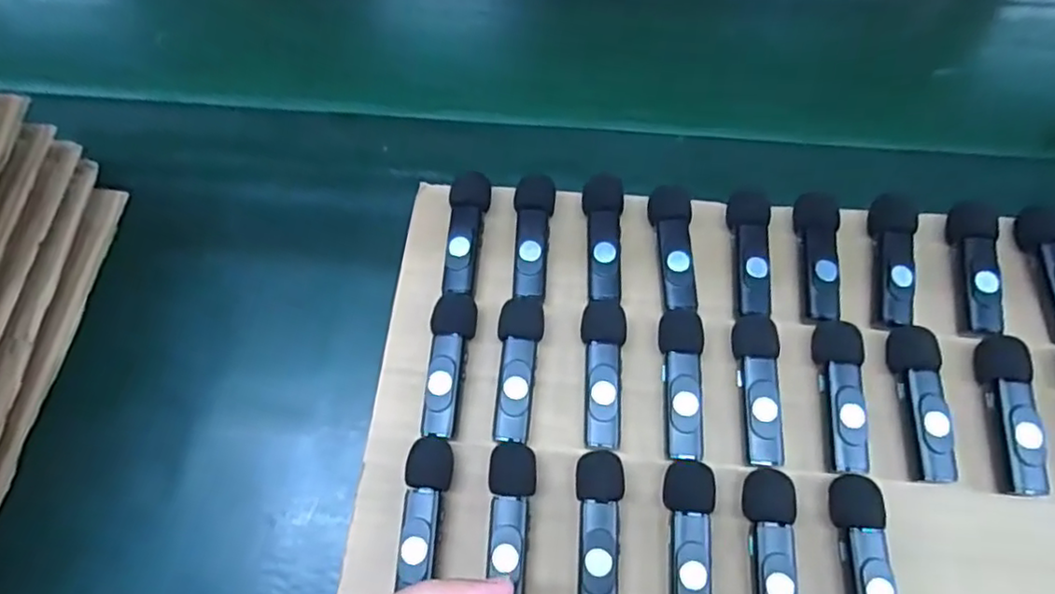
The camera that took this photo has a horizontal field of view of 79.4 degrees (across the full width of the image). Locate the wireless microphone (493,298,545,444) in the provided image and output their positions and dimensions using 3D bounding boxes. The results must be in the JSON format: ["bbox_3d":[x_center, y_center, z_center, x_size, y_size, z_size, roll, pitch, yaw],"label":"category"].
[{"bbox_3d":[-0.005,0.031,0.278,0.019,0.010,0.062,5,65,5],"label":"wireless microphone"}]

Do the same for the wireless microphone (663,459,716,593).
[{"bbox_3d":[0.063,0.098,0.250,0.019,0.013,0.064,6,65,5],"label":"wireless microphone"}]

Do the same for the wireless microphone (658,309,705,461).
[{"bbox_3d":[0.066,0.036,0.272,0.018,0.010,0.063,4,65,4],"label":"wireless microphone"}]

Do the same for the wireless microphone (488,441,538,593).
[{"bbox_3d":[-0.006,0.093,0.254,0.018,0.012,0.066,0,65,0],"label":"wireless microphone"}]

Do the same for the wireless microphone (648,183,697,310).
[{"bbox_3d":[0.068,-0.023,0.297,0.019,0.016,0.060,-1,64,2],"label":"wireless microphone"}]

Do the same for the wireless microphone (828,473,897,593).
[{"bbox_3d":[0.129,0.103,0.245,0.018,0.016,0.064,3,65,3],"label":"wireless microphone"}]

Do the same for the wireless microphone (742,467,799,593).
[{"bbox_3d":[0.094,0.101,0.247,0.019,0.014,0.064,5,65,5],"label":"wireless microphone"}]

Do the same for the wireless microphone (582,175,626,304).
[{"bbox_3d":[0.035,-0.026,0.302,0.019,0.018,0.063,4,65,4],"label":"wireless microphone"}]

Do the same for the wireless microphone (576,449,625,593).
[{"bbox_3d":[0.029,0.095,0.253,0.018,0.015,0.063,1,64,2],"label":"wireless microphone"}]

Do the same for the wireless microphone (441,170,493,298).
[{"bbox_3d":[-0.029,-0.029,0.304,0.017,0.018,0.061,4,65,4],"label":"wireless microphone"}]

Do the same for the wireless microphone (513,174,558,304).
[{"bbox_3d":[0.002,-0.027,0.303,0.018,0.019,0.062,4,65,4],"label":"wireless microphone"}]

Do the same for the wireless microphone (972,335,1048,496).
[{"bbox_3d":[0.199,0.047,0.259,0.015,0.013,0.062,4,65,4],"label":"wireless microphone"}]

